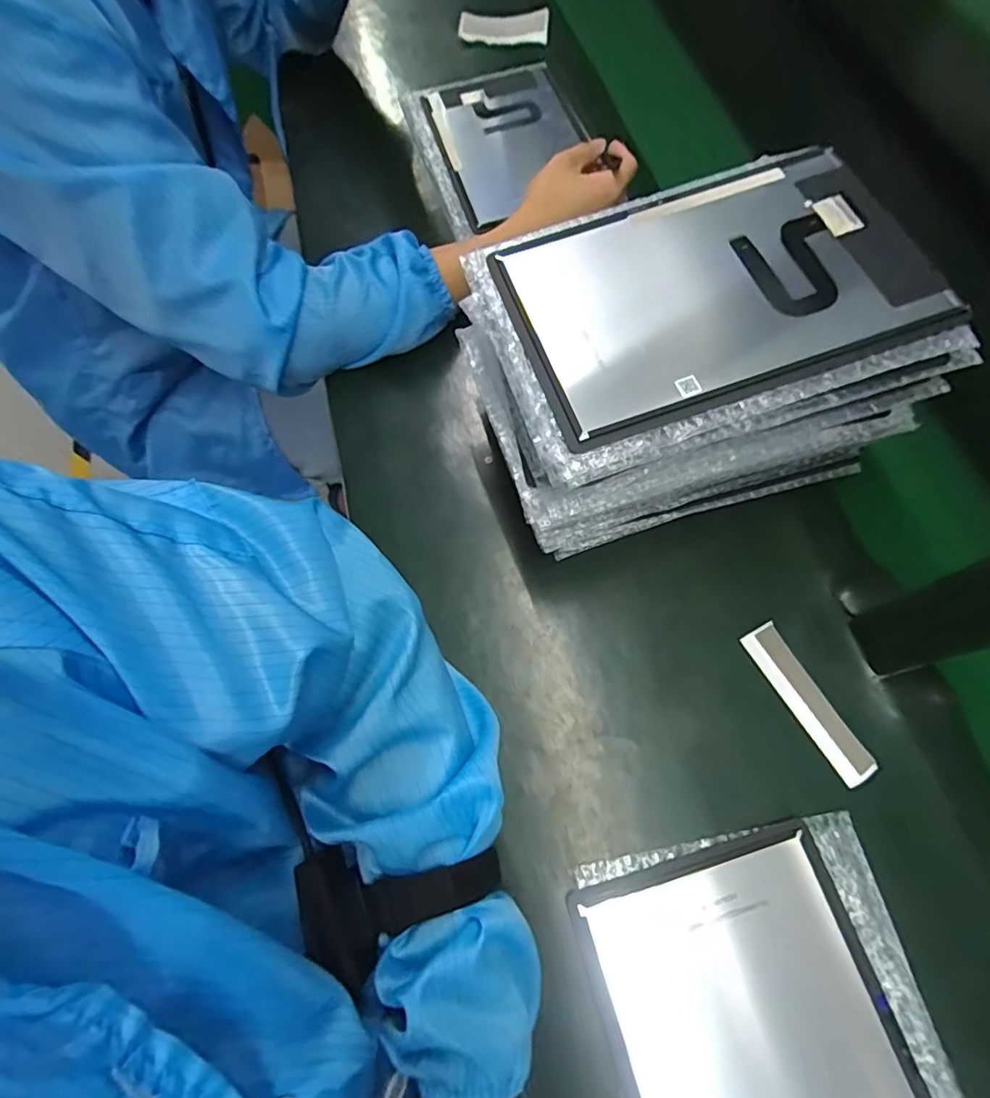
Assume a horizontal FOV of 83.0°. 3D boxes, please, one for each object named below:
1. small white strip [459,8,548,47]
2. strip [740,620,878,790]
[{"bbox_3d":[0.010,-0.601,0.645,0.099,0.012,0.049,7,72,6],"label":"small white strip"},{"bbox_3d":[0.223,0.109,0.399,0.029,0.004,0.116,-27,70,-11],"label":"strip"}]

